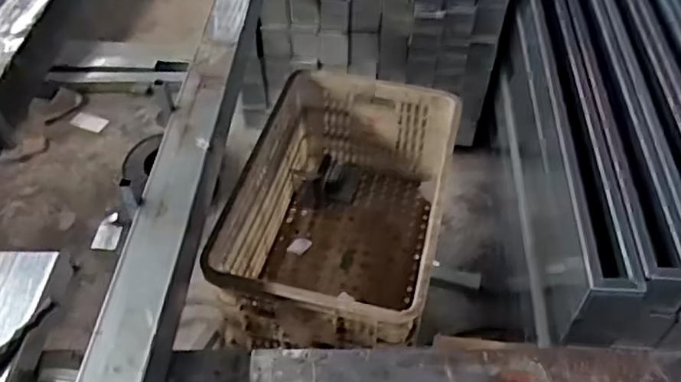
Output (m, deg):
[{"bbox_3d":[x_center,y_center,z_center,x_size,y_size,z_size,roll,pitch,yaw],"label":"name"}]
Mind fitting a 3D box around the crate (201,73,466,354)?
[{"bbox_3d":[0.011,0.054,1.177,0.349,0.293,0.520,10,50,10],"label":"crate"}]

